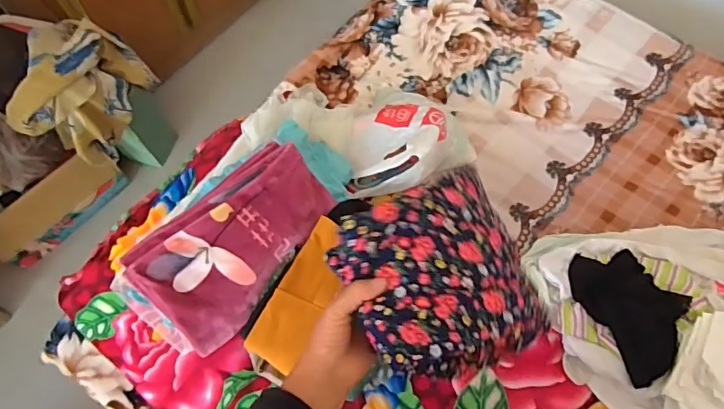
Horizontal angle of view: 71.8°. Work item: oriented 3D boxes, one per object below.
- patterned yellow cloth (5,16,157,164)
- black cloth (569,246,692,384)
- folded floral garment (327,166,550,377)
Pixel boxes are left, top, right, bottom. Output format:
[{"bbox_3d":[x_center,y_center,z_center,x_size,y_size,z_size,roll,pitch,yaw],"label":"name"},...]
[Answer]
[{"bbox_3d":[-0.730,-0.294,1.329,0.174,0.294,0.339,11,65,5],"label":"patterned yellow cloth"},{"bbox_3d":[0.478,0.183,0.894,0.131,0.100,0.247,-17,66,-8],"label":"black cloth"},{"bbox_3d":[0.085,0.067,0.502,0.197,0.085,0.184,-23,67,-11],"label":"folded floral garment"}]

